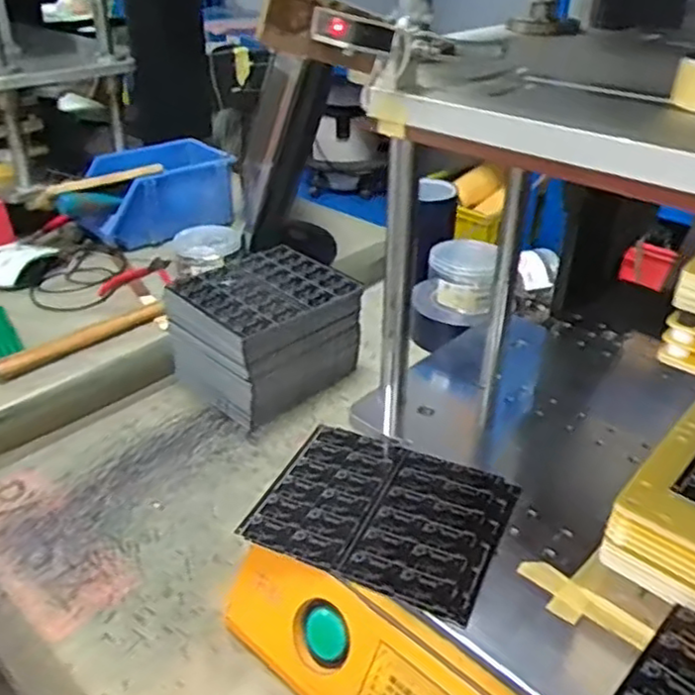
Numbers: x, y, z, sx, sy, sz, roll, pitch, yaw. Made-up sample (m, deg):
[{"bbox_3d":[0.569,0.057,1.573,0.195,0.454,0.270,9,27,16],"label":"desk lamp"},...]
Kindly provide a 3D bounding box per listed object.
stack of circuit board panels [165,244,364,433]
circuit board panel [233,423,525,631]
[{"bbox_3d":[-0.090,-0.015,0.765,0.174,0.129,0.131,-26,41,-34],"label":"stack of circuit board panels"},{"bbox_3d":[0.029,0.123,0.529,0.174,0.007,0.144,15,36,22],"label":"circuit board panel"}]

